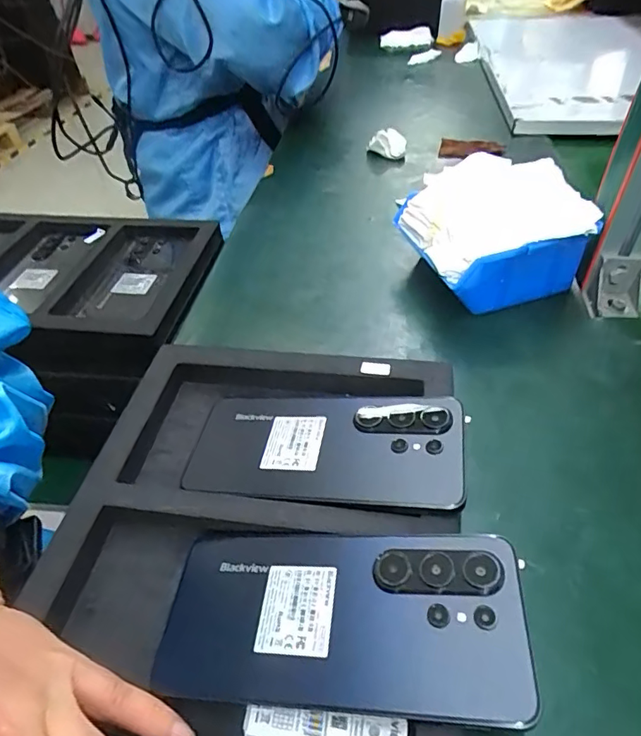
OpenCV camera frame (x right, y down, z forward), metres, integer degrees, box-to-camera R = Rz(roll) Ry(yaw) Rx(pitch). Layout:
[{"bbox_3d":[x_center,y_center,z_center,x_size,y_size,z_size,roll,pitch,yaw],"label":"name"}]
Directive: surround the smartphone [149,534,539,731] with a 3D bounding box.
[{"bbox_3d":[0.006,0.115,0.228,0.165,0.006,0.076,-5,44,15],"label":"smartphone"}]

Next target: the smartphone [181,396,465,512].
[{"bbox_3d":[0.000,0.046,0.299,0.165,0.009,0.078,-2,45,16],"label":"smartphone"}]

